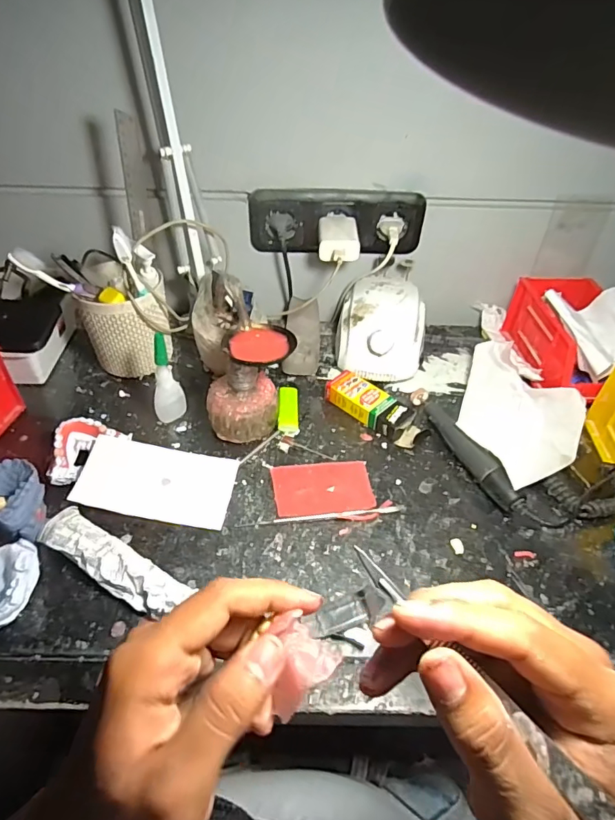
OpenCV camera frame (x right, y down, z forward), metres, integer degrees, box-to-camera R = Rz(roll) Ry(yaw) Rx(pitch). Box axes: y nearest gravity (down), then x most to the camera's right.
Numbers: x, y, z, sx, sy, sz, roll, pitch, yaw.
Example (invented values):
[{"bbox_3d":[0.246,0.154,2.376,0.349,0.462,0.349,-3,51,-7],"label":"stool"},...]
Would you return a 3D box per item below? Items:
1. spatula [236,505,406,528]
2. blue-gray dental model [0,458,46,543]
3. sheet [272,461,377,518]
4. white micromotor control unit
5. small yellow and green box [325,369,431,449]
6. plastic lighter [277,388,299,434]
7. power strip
[{"bbox_3d":[0.015,0.101,0.451,0.159,0.004,0.008,-5,45,-8],"label":"spatula"},{"bbox_3d":[-0.266,0.079,0.426,0.071,0.043,0.060,12,45,9],"label":"blue-gray dental model"},{"bbox_3d":[0.016,0.078,0.475,0.096,0.004,0.061,-3,45,-6],"label":"sheet"},{"bbox_3d":[0.094,-0.103,0.602,0.110,0.079,0.140,7,44,4],"label":"white micromotor control unit"},{"bbox_3d":[0.077,-0.001,0.542,0.121,0.027,0.040,34,52,27],"label":"small yellow and green box"},{"bbox_3d":[-0.022,0.001,0.546,0.022,0.011,0.071,2,44,-2],"label":"plastic lighter"},{"bbox_3d":[0.038,-0.239,0.604,0.216,0.075,0.021,0,38,-3],"label":"power strip"}]

